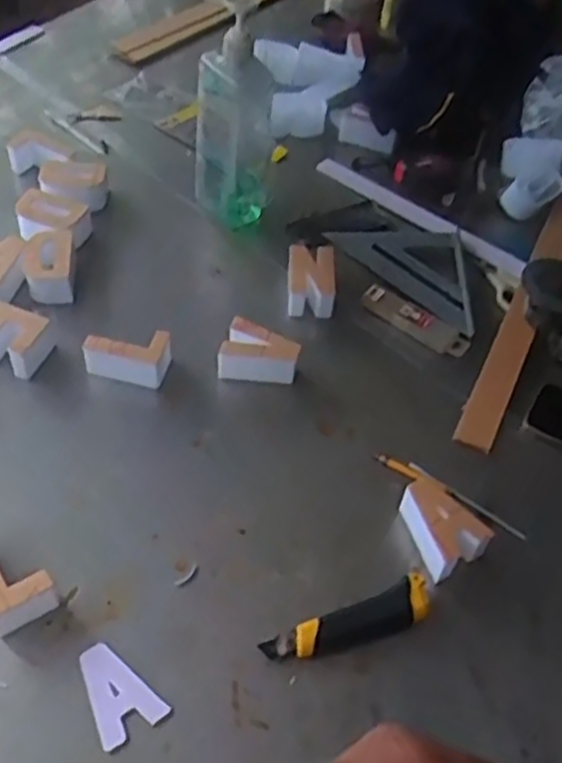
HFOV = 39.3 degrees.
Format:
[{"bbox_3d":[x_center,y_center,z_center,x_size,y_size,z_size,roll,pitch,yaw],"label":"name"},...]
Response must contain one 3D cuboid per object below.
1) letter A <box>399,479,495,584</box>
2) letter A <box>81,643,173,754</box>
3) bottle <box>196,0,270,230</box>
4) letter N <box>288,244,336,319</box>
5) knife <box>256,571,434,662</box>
[{"bbox_3d":[0.151,0.136,0.751,0.062,0.040,0.083,-22,54,-23],"label":"letter A"},{"bbox_3d":[-0.135,0.252,0.650,0.054,0.004,0.083,-25,55,-25],"label":"letter A"},{"bbox_3d":[-0.060,-0.331,0.980,0.087,0.281,0.074,-1,49,-6],"label":"bottle"},{"bbox_3d":[0.037,-0.124,0.960,0.056,0.039,0.091,3,48,-3],"label":"letter N"},{"bbox_3d":[0.062,0.216,0.692,0.152,0.026,0.039,-18,53,-20],"label":"knife"}]

